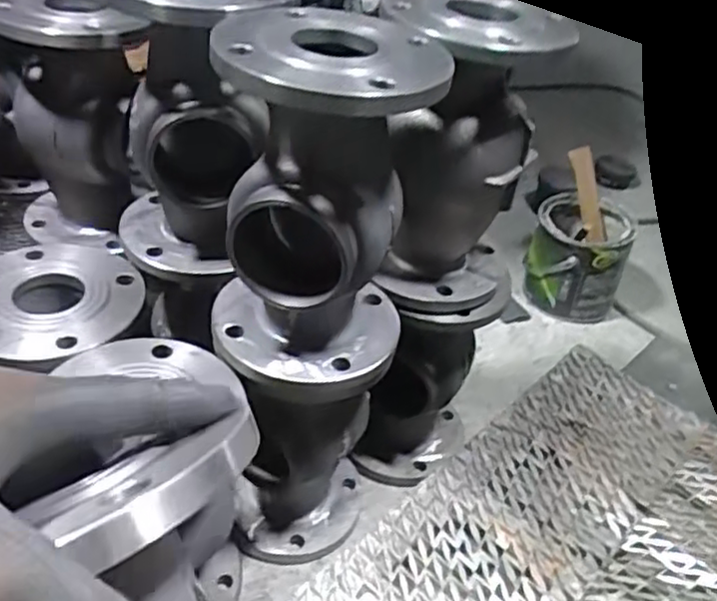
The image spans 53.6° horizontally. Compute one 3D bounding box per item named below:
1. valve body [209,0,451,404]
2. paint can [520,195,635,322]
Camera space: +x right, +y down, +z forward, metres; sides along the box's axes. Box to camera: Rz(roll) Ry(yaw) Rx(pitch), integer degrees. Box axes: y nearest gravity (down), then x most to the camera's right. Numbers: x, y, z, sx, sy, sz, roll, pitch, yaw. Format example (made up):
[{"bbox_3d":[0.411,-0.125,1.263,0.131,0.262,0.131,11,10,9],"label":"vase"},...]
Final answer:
[{"bbox_3d":[-0.035,-0.080,0.599,0.172,0.270,0.172,7,38,0],"label":"valve body"},{"bbox_3d":[0.369,-0.074,1.206,0.161,0.166,0.148,15,39,9],"label":"paint can"}]

